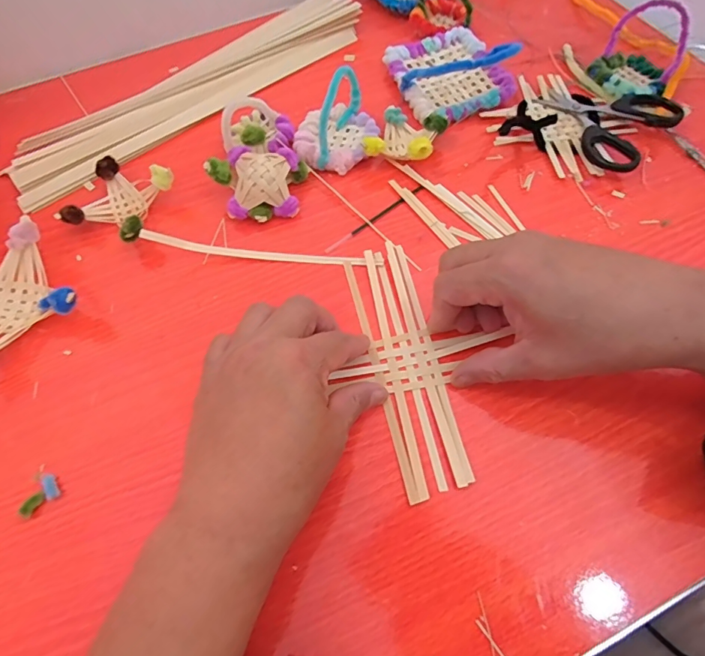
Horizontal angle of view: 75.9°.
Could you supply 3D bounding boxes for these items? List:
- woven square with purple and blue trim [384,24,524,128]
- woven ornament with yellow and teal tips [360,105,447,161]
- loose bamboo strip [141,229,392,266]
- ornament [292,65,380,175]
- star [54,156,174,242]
[{"bbox_3d":[0.087,-0.231,0.390,0.094,0.048,0.126,-16,64,-5],"label":"woven square with purple and blue trim"},{"bbox_3d":[0.043,-0.155,0.362,0.053,0.028,0.060,18,65,11],"label":"woven ornament with yellow and teal tips"},{"bbox_3d":[-0.061,-0.057,0.319,0.164,0.028,0.010,1,63,3],"label":"loose bamboo strip"},{"bbox_3d":[-0.015,-0.167,0.358,0.067,0.057,0.067,-3,63,1],"label":"ornament"},{"bbox_3d":[-0.176,-0.096,0.349,0.069,0.027,0.064,19,66,12],"label":"star"}]

